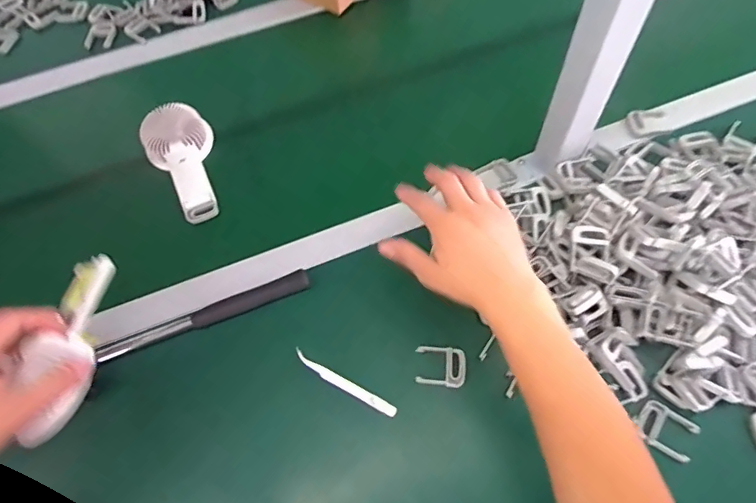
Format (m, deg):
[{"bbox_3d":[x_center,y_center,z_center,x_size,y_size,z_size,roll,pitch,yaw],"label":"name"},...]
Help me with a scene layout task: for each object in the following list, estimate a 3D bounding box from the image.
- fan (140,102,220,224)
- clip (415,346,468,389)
[{"bbox_3d":[-0.248,-0.115,0.634,0.083,0.029,0.172,-23,75,-8],"label":"fan"},{"bbox_3d":[0.065,0.118,0.501,0.051,0.012,0.040,5,62,7],"label":"clip"}]

